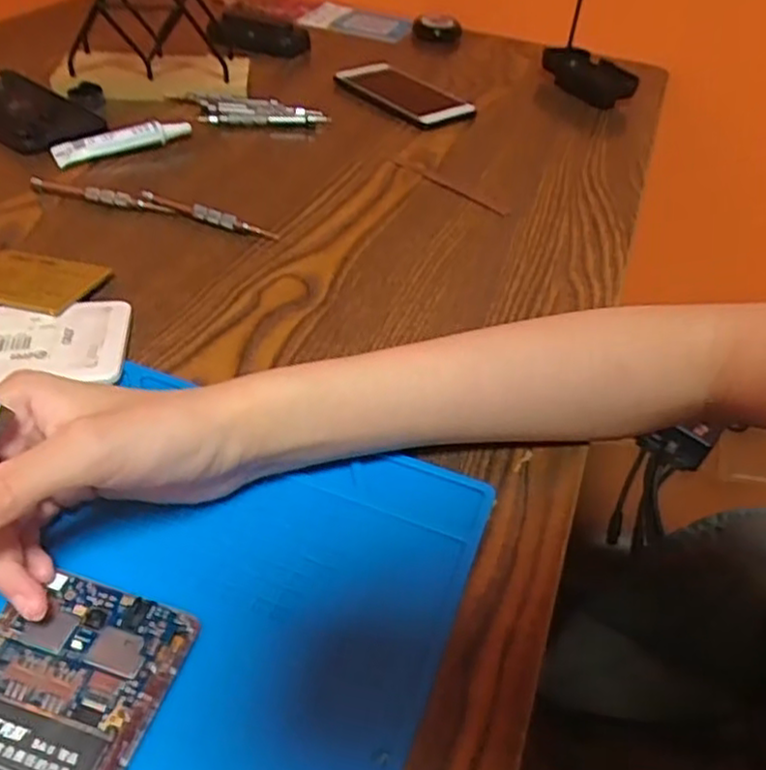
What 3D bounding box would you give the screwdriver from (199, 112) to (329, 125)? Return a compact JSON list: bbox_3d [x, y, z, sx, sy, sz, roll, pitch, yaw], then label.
[{"bbox_3d":[-0.102,-0.227,0.600,0.109,0.012,0.009,1,43,-5],"label":"screwdriver"}]

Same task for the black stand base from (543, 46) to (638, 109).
[{"bbox_3d":[0.207,-0.310,0.704,0.068,0.026,0.109,-2,43,-8],"label":"black stand base"}]

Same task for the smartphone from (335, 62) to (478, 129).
[{"bbox_3d":[0.021,-0.276,0.658,0.068,0.013,0.128,-26,51,-30],"label":"smartphone"}]

